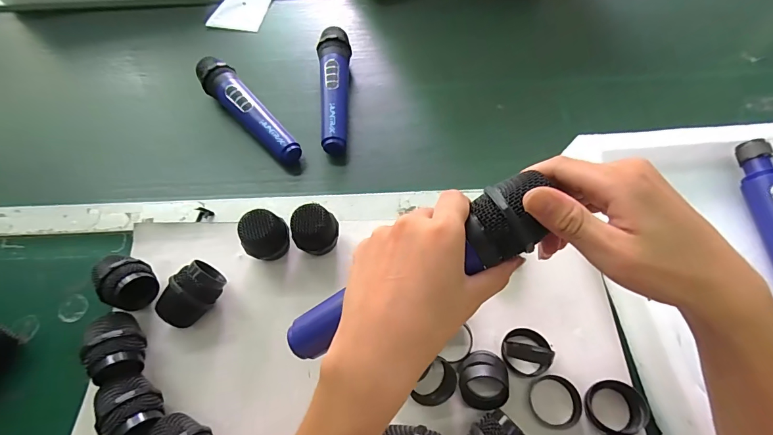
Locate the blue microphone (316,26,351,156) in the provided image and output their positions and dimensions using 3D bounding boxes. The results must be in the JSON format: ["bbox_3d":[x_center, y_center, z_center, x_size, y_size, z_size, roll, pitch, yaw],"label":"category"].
[{"bbox_3d":[-0.069,-0.172,0.515,0.042,0.058,0.197,-5,62,-1],"label":"blue microphone"}]

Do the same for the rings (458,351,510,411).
[{"bbox_3d":[0.090,0.147,0.340,0.047,0.031,0.048,-1,62,1],"label":"rings"}]

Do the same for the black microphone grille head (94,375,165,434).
[{"bbox_3d":[-0.222,0.167,0.327,0.061,0.043,0.042,37,69,19],"label":"black microphone grille head"}]

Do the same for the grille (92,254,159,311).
[{"bbox_3d":[-0.261,0.067,0.379,0.056,0.051,0.047,22,65,12],"label":"grille"}]

